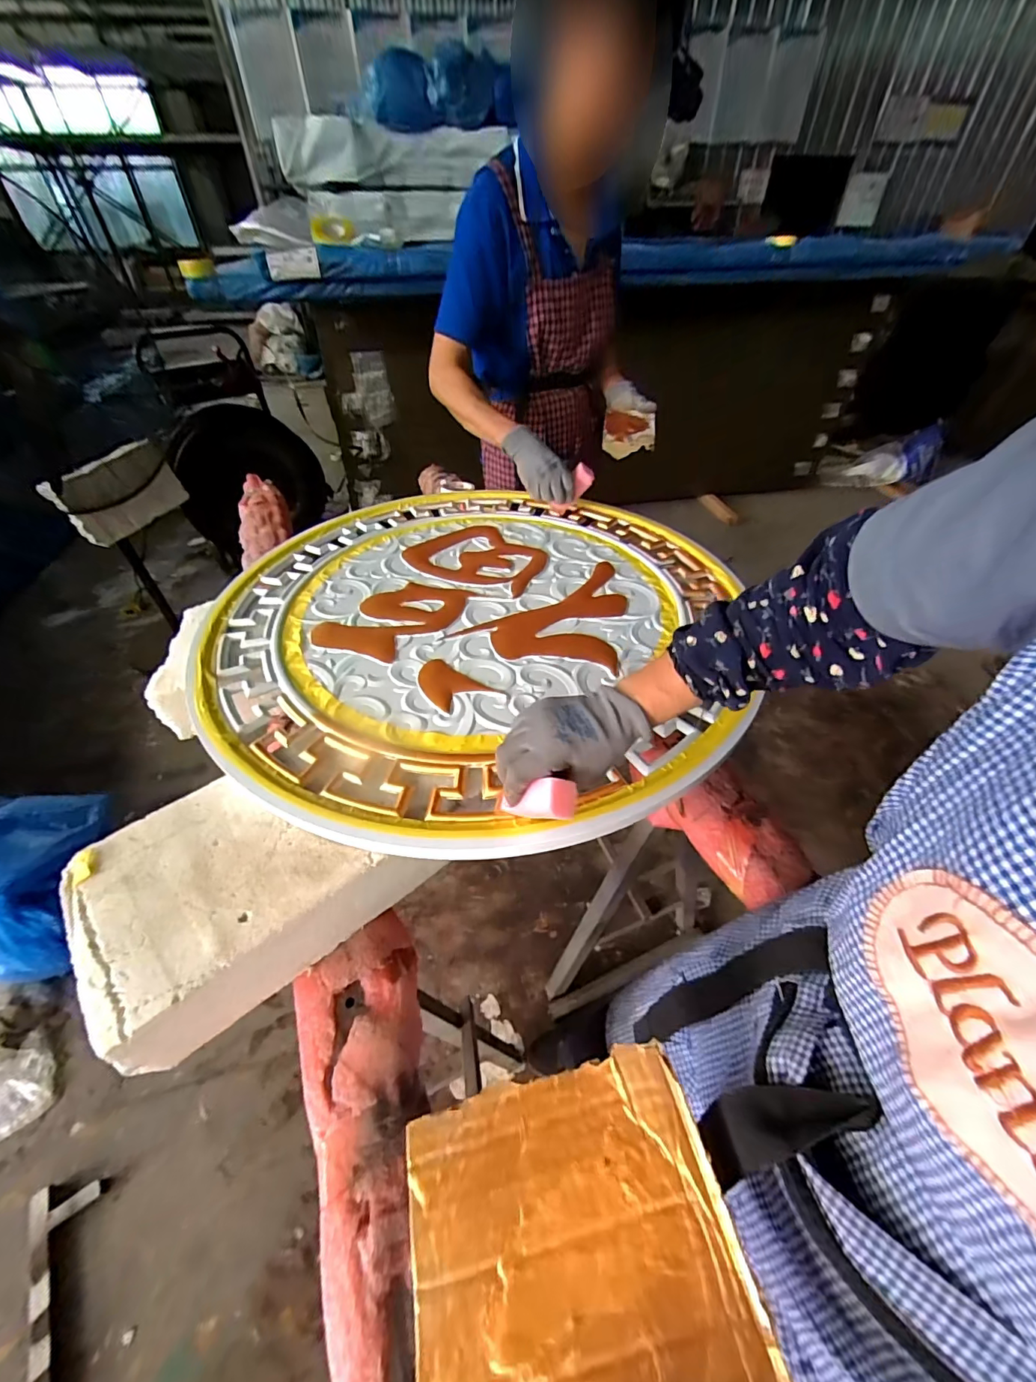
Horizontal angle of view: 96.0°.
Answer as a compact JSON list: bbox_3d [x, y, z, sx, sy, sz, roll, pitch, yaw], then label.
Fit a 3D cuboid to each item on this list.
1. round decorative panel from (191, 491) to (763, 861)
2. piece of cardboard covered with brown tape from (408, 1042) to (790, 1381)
[{"bbox_3d":[-0.073,-0.145,0.751,0.753,0.033,0.801,0,42,0],"label":"round decorative panel"},{"bbox_3d":[0.027,0.284,0.229,0.159,0.008,0.146,-17,45,-2],"label":"piece of cardboard covered with brown tape"}]

